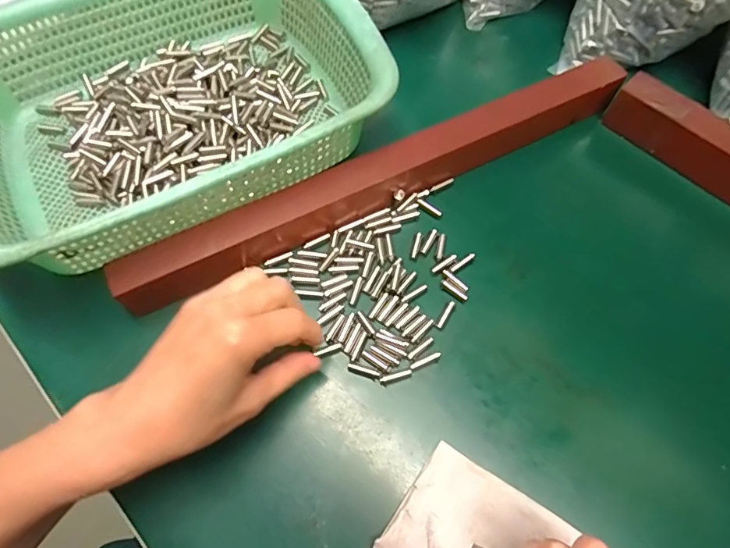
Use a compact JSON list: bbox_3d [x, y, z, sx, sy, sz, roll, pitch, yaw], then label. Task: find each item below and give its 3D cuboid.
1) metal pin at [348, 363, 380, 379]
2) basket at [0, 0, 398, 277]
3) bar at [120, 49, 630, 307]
[{"bbox_3d":[-0.001,0.062,0.305,0.021,0.004,0.005,18,68,8],"label":"metal pin"},{"bbox_3d":[-0.143,-0.126,0.344,0.286,0.078,0.214,-26,69,-11],"label":"basket"},{"bbox_3d":[0.015,-0.071,0.344,0.381,0.040,0.033,-26,69,-10],"label":"bar"}]

